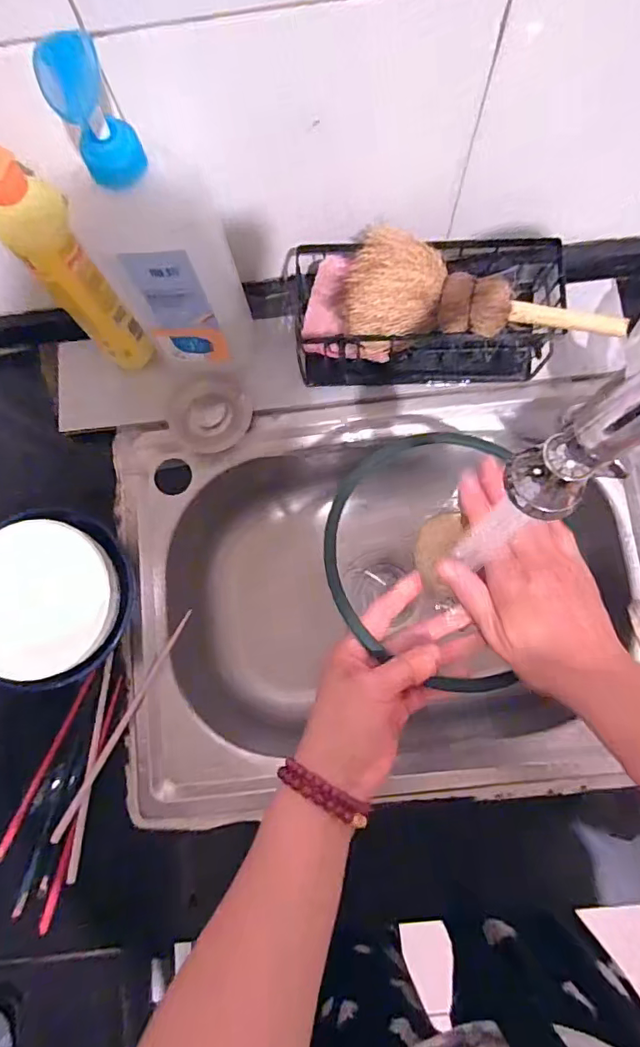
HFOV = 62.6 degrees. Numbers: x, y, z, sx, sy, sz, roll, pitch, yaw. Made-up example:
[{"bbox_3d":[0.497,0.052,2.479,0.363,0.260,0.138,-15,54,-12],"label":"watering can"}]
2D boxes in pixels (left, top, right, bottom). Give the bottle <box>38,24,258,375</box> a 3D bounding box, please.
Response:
[{"bbox_3d":[-0.126,-0.213,0.413,0.093,0.277,0.068,5,81,2],"label":"bottle"}]

